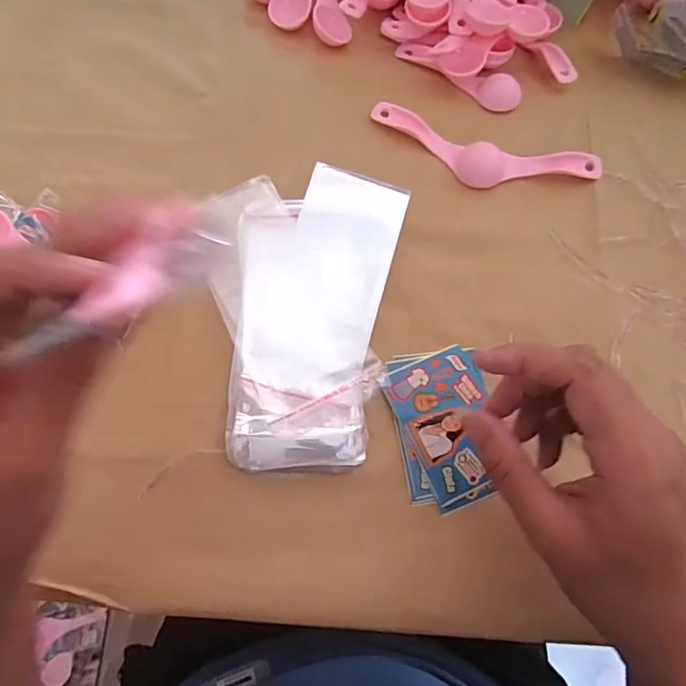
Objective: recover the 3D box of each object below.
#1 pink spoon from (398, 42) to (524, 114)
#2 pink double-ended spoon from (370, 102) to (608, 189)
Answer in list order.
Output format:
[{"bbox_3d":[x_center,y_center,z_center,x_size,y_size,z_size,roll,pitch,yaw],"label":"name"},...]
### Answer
[{"bbox_3d":[0.095,-0.224,0.406,0.111,0.012,0.027,27,72,7],"label":"pink spoon"},{"bbox_3d":[0.110,-0.148,0.384,0.183,0.010,0.052,15,71,3],"label":"pink double-ended spoon"}]

